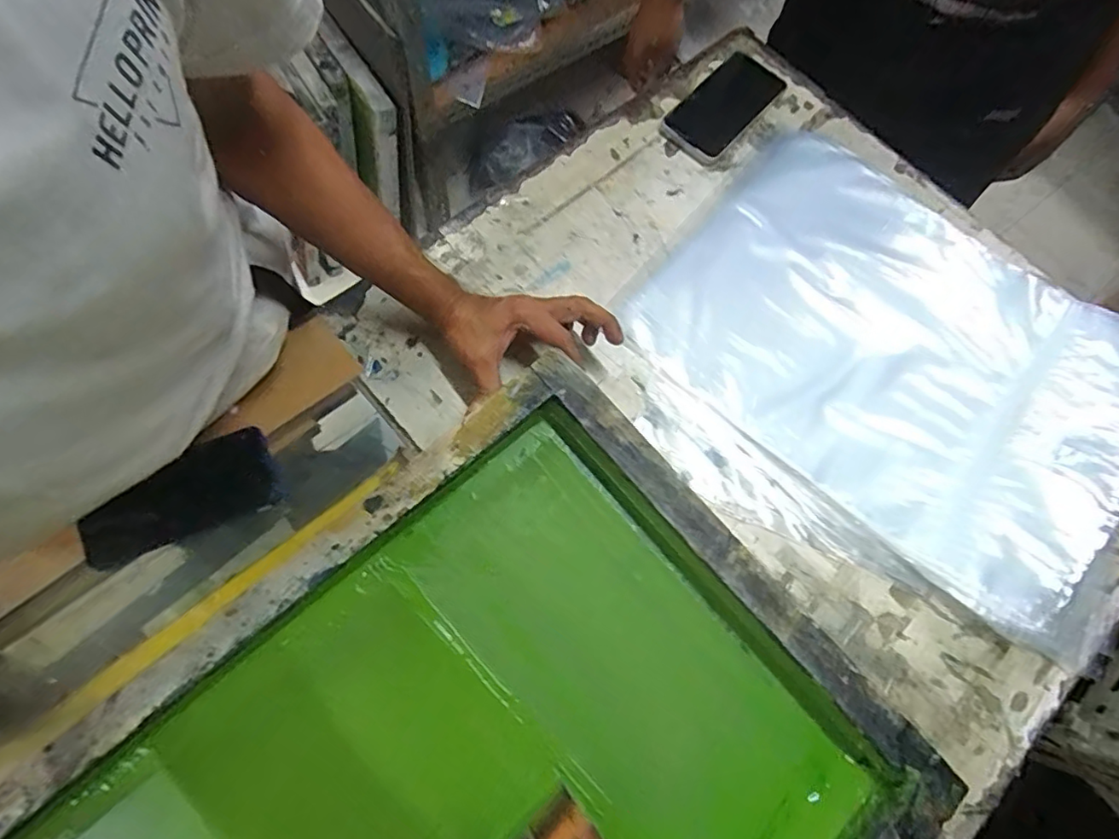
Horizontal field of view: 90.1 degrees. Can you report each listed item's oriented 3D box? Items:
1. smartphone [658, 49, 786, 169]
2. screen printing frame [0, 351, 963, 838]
[{"bbox_3d":[0.190,-0.371,0.665,0.083,0.013,0.166,42,74,9],"label":"smartphone"},{"bbox_3d":[-0.089,0.314,0.384,0.639,0.071,0.459,-40,78,-17],"label":"screen printing frame"}]

